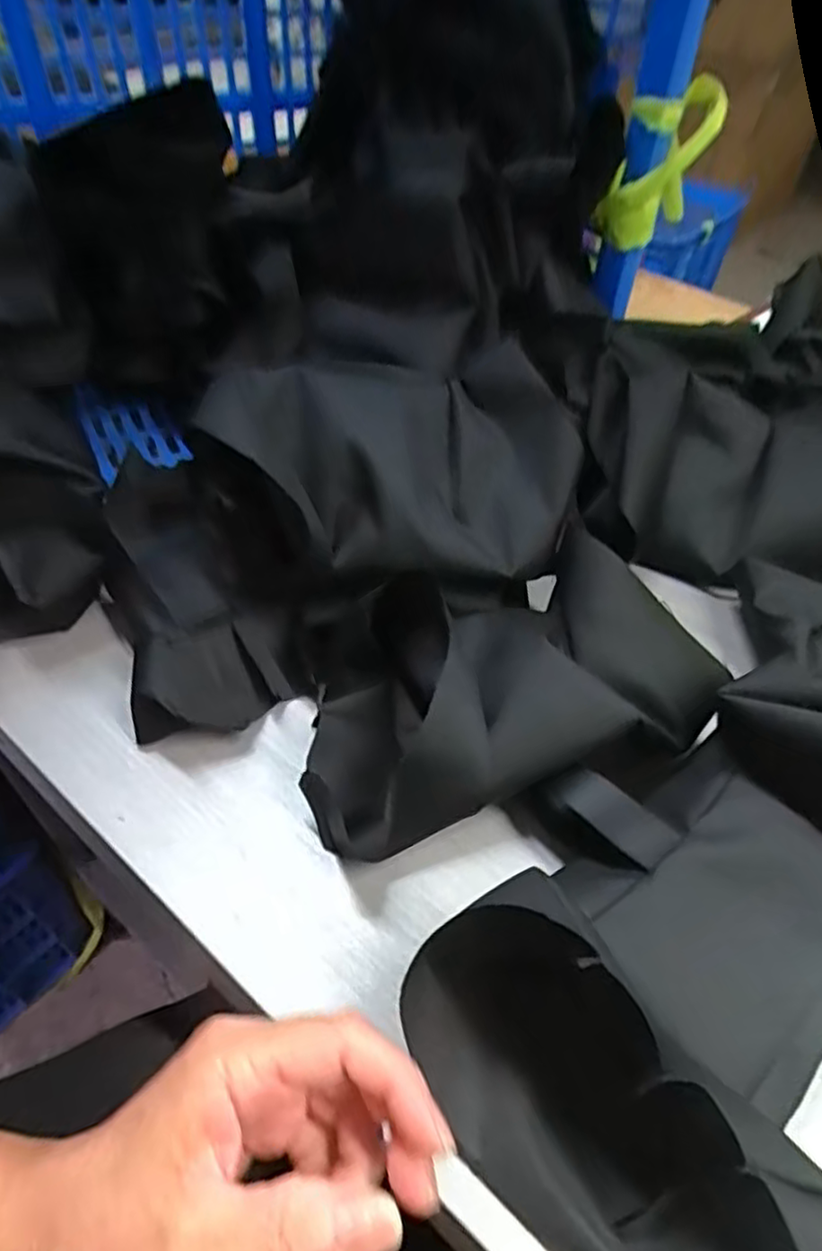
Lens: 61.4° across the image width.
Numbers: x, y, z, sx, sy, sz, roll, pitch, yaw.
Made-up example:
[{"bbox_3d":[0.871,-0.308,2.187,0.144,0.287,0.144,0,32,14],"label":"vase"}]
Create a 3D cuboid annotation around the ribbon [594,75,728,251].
[{"bbox_3d":[0.188,-0.353,0.530,0.056,0.114,0.046,-2,45,-35],"label":"ribbon"}]

